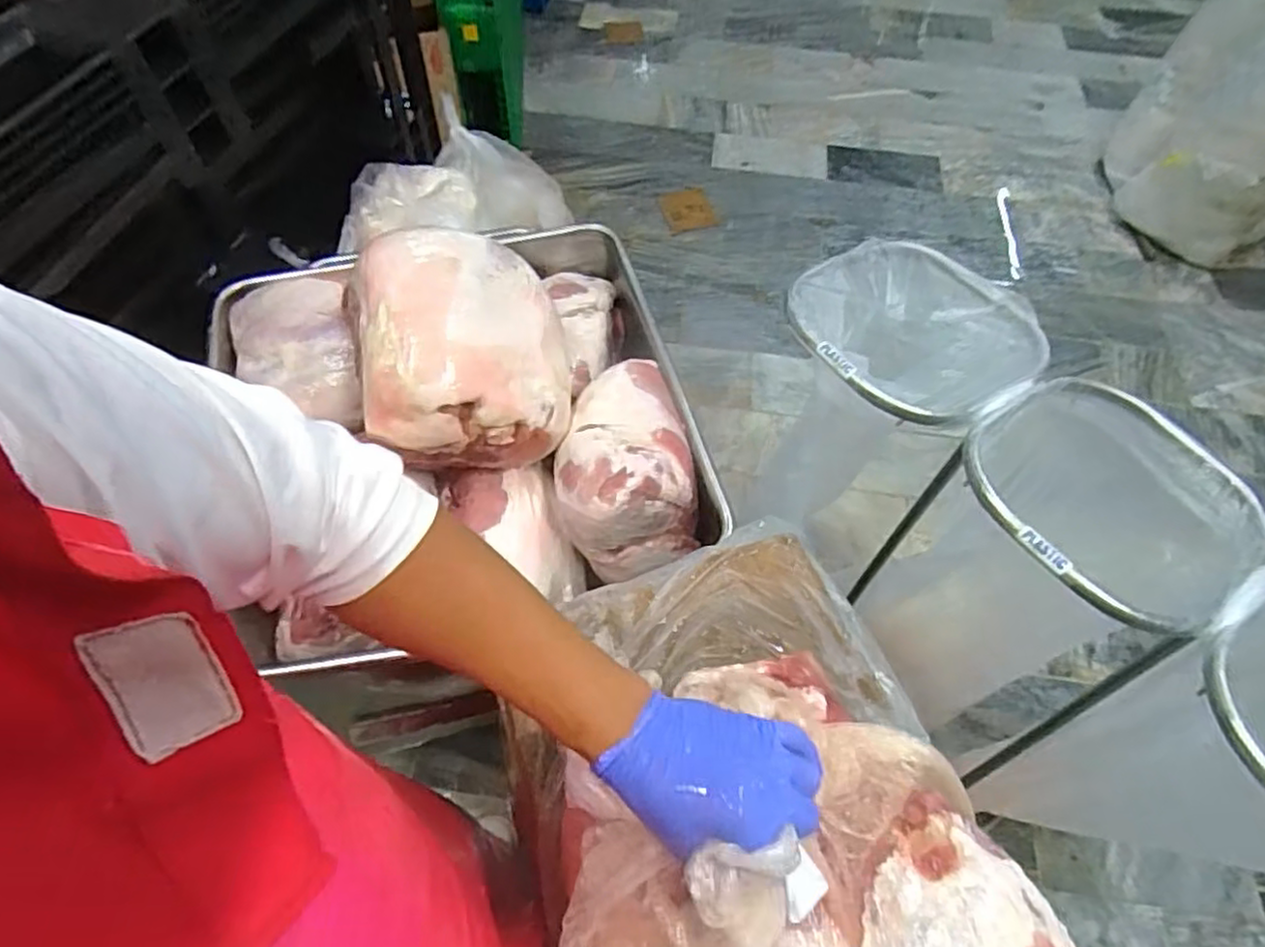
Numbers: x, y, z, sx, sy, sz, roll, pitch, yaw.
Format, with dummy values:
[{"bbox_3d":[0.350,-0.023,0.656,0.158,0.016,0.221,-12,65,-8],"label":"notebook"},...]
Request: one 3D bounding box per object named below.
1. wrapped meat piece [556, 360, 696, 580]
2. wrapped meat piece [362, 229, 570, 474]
[{"bbox_3d":[-0.021,-0.016,0.982,0.185,0.170,0.251,-12,60,-9],"label":"wrapped meat piece"},{"bbox_3d":[-0.223,-0.164,0.932,0.260,0.210,0.285,-9,60,-7],"label":"wrapped meat piece"}]

